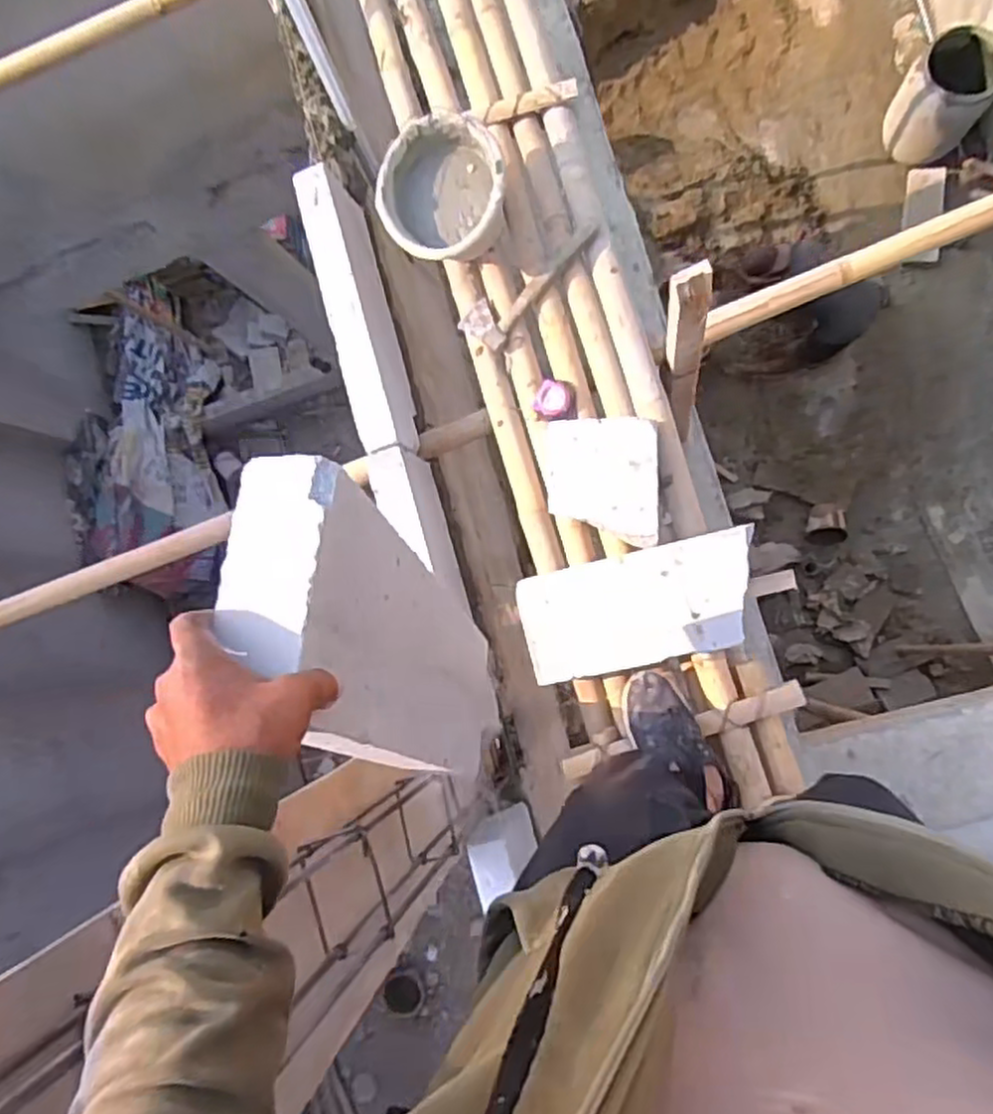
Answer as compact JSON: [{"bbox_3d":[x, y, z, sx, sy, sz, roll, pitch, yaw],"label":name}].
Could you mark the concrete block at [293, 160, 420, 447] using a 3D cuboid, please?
[{"bbox_3d":[-0.288,-0.503,1.533,0.091,0.170,0.616,-16,84,12],"label":"concrete block"}]

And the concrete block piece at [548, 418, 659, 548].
[{"bbox_3d":[0.200,-0.141,1.383,0.201,0.076,0.224,0,87,13],"label":"concrete block piece"}]

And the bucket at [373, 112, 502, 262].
[{"bbox_3d":[-0.100,-0.702,1.443,0.235,0.184,0.249,-1,87,13],"label":"bucket"}]

